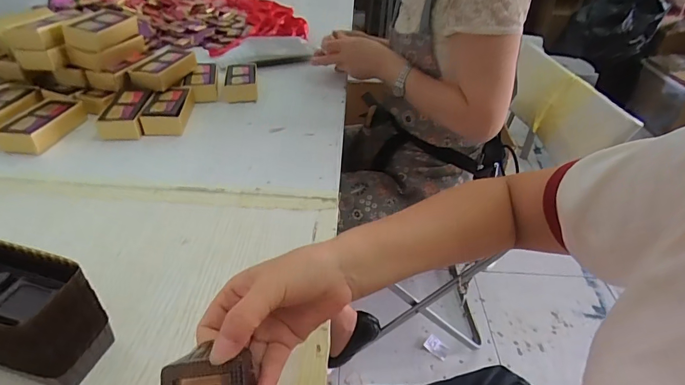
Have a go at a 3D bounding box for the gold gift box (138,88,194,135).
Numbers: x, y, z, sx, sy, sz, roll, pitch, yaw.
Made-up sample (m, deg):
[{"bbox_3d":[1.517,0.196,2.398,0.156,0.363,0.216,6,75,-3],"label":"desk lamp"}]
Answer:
[{"bbox_3d":[-0.279,-0.136,0.632,0.062,0.034,0.111,-3,38,-11],"label":"gold gift box"}]

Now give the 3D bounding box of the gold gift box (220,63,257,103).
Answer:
[{"bbox_3d":[-0.191,-0.211,0.740,0.062,0.031,0.128,-1,38,-8],"label":"gold gift box"}]

